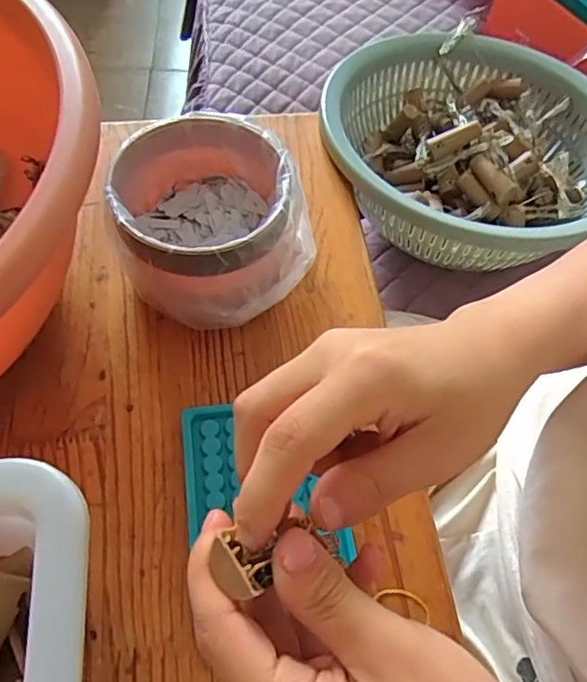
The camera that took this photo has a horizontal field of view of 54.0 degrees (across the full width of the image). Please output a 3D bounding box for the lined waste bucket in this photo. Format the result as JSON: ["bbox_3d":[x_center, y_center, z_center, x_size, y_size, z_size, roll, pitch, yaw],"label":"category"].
[{"bbox_3d":[-0.057,-0.077,0.396,0.111,0.088,0.119,2,61,-3],"label":"lined waste bucket"}]

